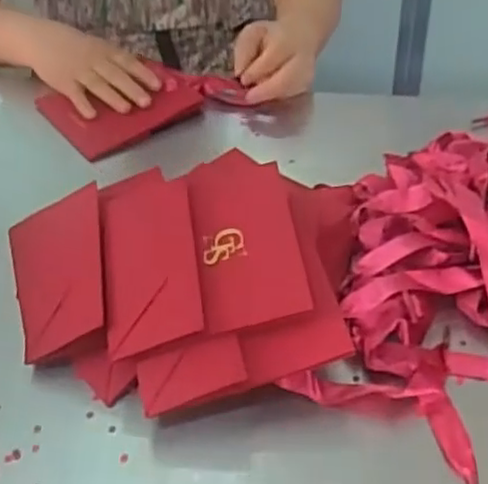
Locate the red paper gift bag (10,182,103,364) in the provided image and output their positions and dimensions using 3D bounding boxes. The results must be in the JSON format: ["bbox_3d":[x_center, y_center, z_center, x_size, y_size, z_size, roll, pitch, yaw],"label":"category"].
[{"bbox_3d":[-0.143,0.022,0.521,0.087,0.006,0.140,-28,47,17],"label":"red paper gift bag"}]

